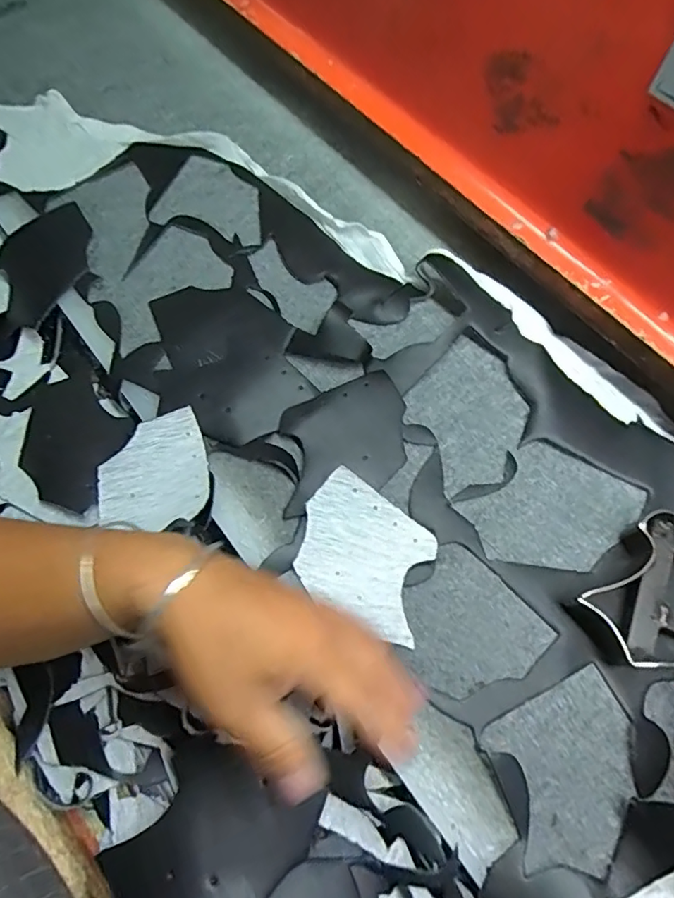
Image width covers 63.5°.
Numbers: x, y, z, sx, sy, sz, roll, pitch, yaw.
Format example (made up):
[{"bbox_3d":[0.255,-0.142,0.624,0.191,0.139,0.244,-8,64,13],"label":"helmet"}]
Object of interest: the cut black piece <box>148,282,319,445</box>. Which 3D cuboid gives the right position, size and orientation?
[{"bbox_3d":[-0.098,-0.080,0.475,0.118,0.012,0.164,-22,67,-6],"label":"cut black piece"}]

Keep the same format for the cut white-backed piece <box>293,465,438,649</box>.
[{"bbox_3d":[0.021,0.076,0.399,0.105,0.028,0.086,32,71,12],"label":"cut white-backed piece"}]

